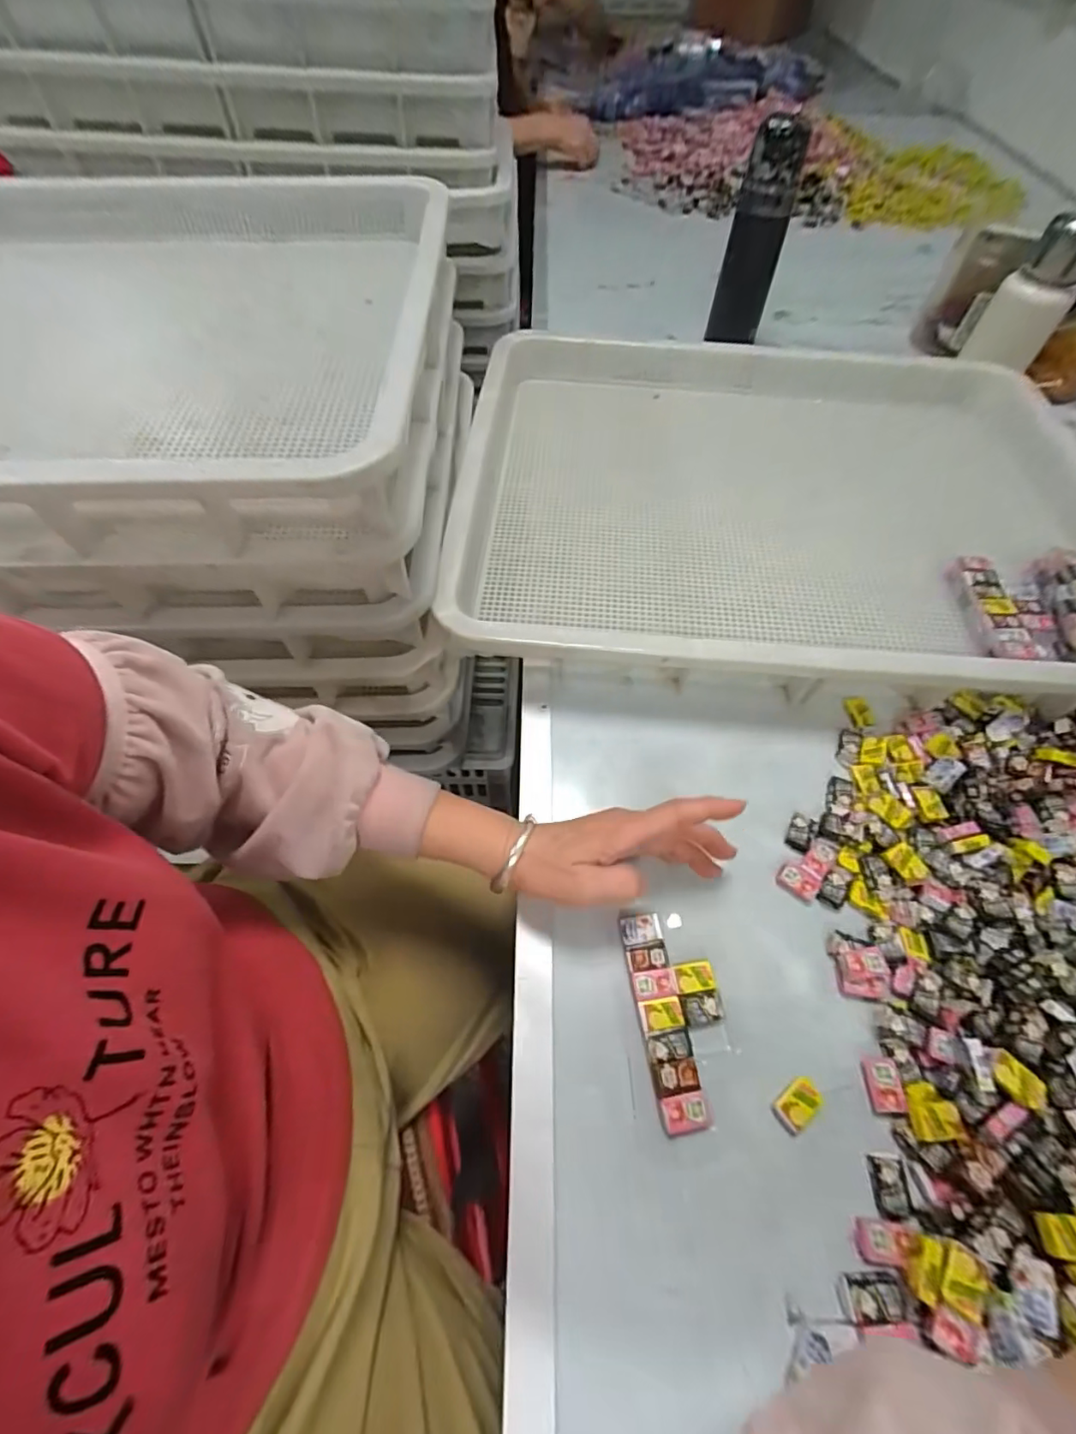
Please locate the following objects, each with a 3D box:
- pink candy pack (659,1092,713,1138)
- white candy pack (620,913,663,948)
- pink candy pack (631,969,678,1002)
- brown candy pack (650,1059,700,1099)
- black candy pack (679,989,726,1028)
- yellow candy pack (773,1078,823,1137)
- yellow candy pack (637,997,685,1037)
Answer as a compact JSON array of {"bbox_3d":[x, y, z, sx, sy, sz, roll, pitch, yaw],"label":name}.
[{"bbox_3d":[0.085,0.228,0.319,0.027,0.006,0.019,-7,58,-5],"label":"pink candy pack"},{"bbox_3d":[0.069,0.142,0.369,0.028,0.005,0.019,-7,58,-5],"label":"white candy pack"},{"bbox_3d":[0.074,0.170,0.352,0.026,0.004,0.017,-6,58,-5],"label":"pink candy pack"},{"bbox_3d":[0.081,0.212,0.326,0.027,0.004,0.017,-8,59,-6],"label":"brown candy pack"},{"bbox_3d":[0.103,0.181,0.346,0.026,0.004,0.018,-9,59,-6],"label":"black candy pack"},{"bbox_3d":[0.151,0.227,0.324,0.027,0.012,0.019,-32,64,-19],"label":"yellow candy pack"},{"bbox_3d":[0.077,0.184,0.343,0.025,0.004,0.019,-12,59,-8],"label":"yellow candy pack"}]

